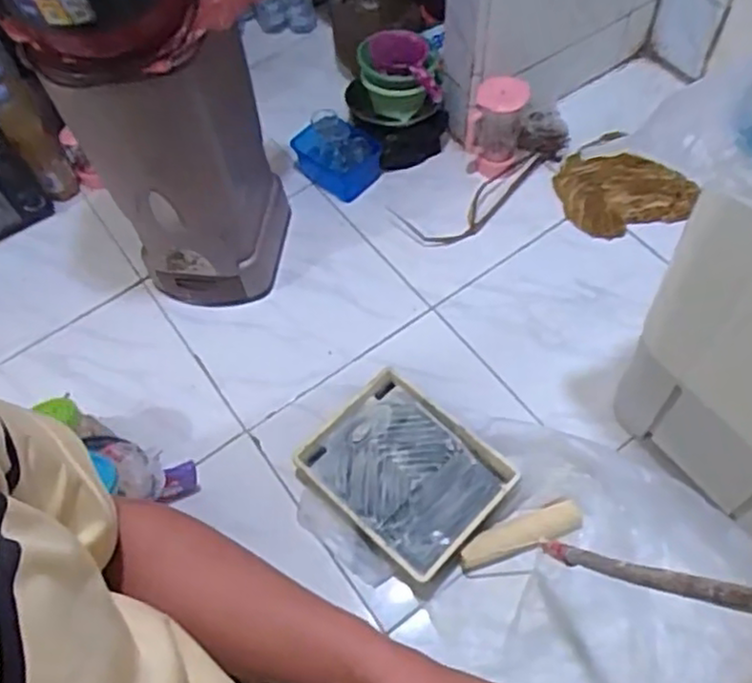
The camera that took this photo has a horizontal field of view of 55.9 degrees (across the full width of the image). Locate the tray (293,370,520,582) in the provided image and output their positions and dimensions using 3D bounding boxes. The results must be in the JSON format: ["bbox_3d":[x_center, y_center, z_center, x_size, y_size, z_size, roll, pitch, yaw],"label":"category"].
[{"bbox_3d":[0.055,0.256,1.402,0.360,0.057,0.277,39,68,23],"label":"tray"}]

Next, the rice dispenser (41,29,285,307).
[{"bbox_3d":[-0.374,-0.340,1.464,0.347,0.648,0.255,-15,59,-6],"label":"rice dispenser"}]

